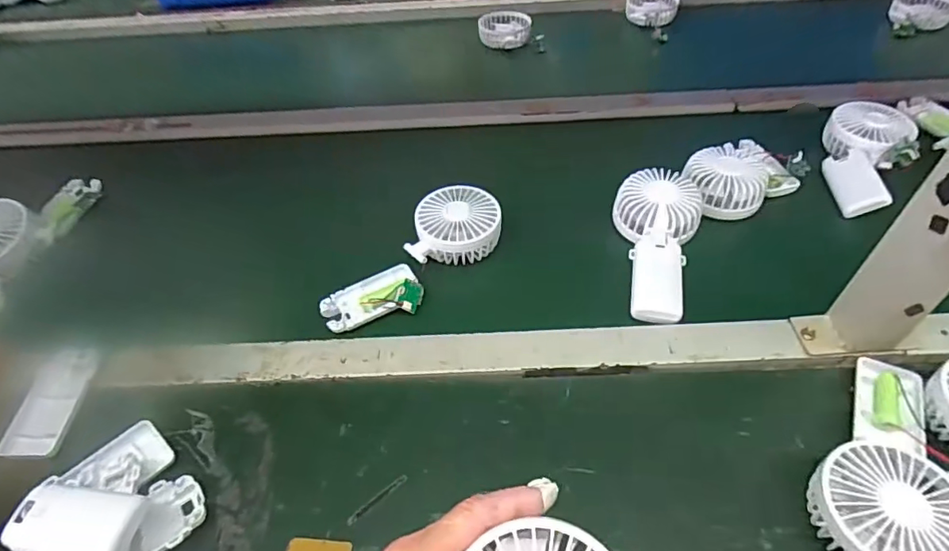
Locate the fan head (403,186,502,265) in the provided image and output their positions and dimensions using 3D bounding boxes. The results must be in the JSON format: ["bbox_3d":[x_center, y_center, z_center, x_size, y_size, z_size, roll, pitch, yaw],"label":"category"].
[{"bbox_3d":[-0.017,-0.051,0.551,0.088,0.037,0.089,5,49,8],"label":"fan head"}]

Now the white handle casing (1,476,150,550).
[{"bbox_3d":[-0.269,0.170,0.357,0.089,0.022,0.047,6,49,8],"label":"white handle casing"}]

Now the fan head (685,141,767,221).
[{"bbox_3d":[0.278,-0.105,0.580,0.086,0.038,0.092,12,50,14],"label":"fan head"}]

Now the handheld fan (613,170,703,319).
[{"bbox_3d":[0.184,-0.034,0.524,0.082,0.028,0.178,6,61,9],"label":"handheld fan"}]

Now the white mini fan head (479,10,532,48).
[{"bbox_3d":[0.051,-0.421,0.900,0.089,0.032,0.085,4,50,5],"label":"white mini fan head"}]

